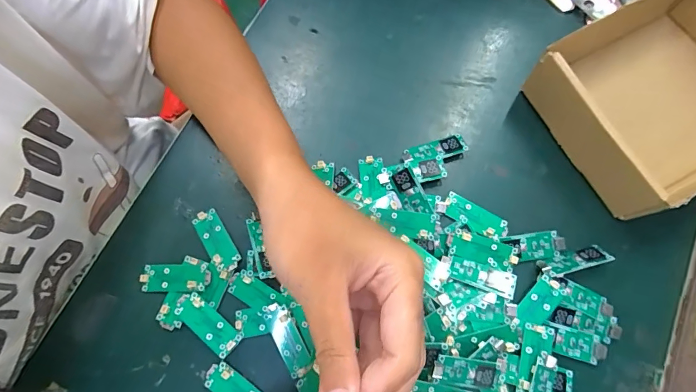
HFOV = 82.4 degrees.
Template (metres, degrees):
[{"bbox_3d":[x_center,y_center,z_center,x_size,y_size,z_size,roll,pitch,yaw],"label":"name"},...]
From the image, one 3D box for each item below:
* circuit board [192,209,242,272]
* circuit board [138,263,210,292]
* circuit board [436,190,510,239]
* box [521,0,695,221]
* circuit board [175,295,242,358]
[{"bbox_3d":[-0.098,0.033,0.296,0.019,0.005,0.051,-33,76,-9],"label":"circuit board"},{"bbox_3d":[-0.125,0.060,0.288,0.050,0.005,0.020,-2,73,0],"label":"circuit board"},{"bbox_3d":[0.094,0.015,0.300,0.052,0.005,0.020,28,76,9],"label":"circuit board"},{"bbox_3d":[0.240,-0.079,0.299,0.160,0.057,0.135,-27,75,-7],"label":"box"},{"bbox_3d":[-0.099,0.090,0.279,0.050,0.006,0.019,38,77,11],"label":"circuit board"}]

